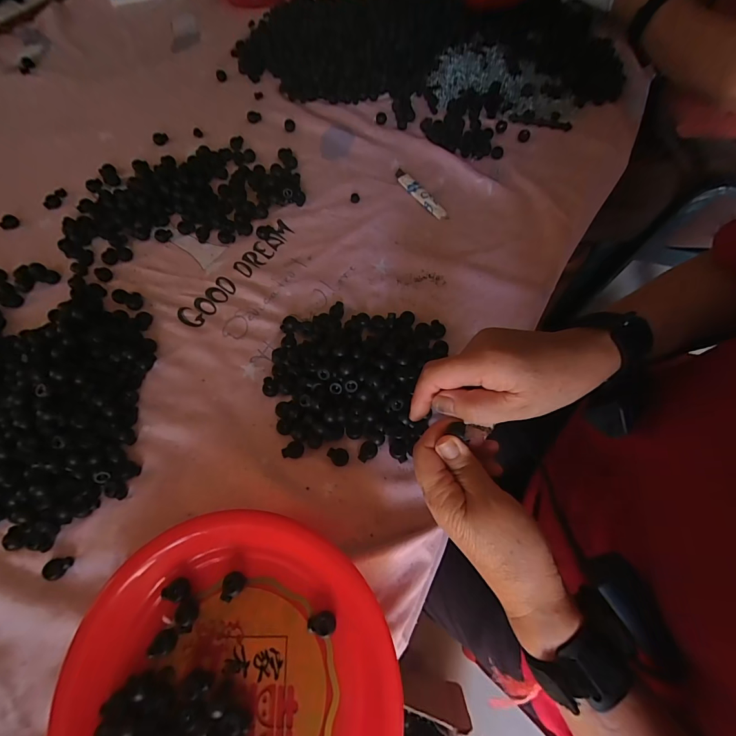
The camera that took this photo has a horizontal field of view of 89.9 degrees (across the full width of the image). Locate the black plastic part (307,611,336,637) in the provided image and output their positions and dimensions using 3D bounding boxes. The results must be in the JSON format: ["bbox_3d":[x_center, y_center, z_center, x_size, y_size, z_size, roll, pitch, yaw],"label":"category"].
[{"bbox_3d":[-0.038,0.207,0.301,0.022,0.011,0.016,5,65,3],"label":"black plastic part"}]

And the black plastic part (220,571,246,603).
[{"bbox_3d":[-0.115,0.186,0.314,0.017,0.012,0.021,17,67,6],"label":"black plastic part"}]

